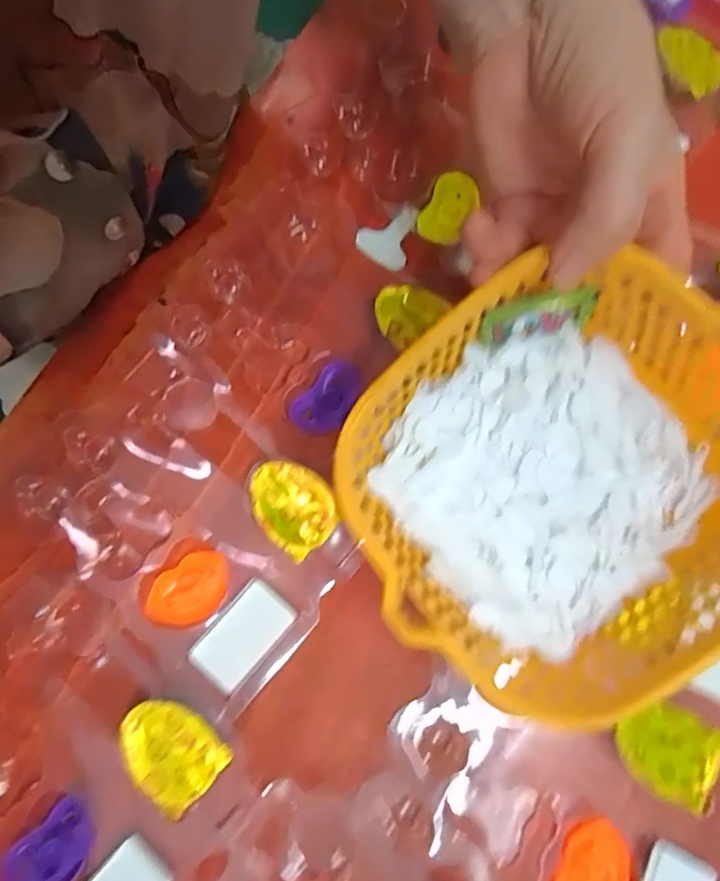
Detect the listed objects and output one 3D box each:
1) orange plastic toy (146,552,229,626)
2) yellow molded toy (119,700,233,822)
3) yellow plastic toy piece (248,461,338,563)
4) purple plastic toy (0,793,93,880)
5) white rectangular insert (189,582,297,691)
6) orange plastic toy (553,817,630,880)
[{"bbox_3d":[-0.092,0.082,0.289,0.044,0.007,0.032,-36,78,-7],"label":"orange plastic toy"},{"bbox_3d":[-0.094,0.153,0.267,0.051,0.012,0.041,42,81,10],"label":"yellow molded toy"},{"bbox_3d":[-0.037,0.036,0.293,0.039,0.019,0.051,-36,78,-7],"label":"yellow plastic toy piece"},{"bbox_3d":[-0.148,0.199,0.259,0.044,0.016,0.031,-44,79,-8],"label":"purple plastic toy"},{"bbox_3d":[-0.063,0.104,0.285,0.031,0.004,0.053,40,81,10],"label":"white rectangular insert"},{"bbox_3d":[0.111,0.208,0.255,0.029,0.007,0.051,20,78,6],"label":"orange plastic toy"}]

